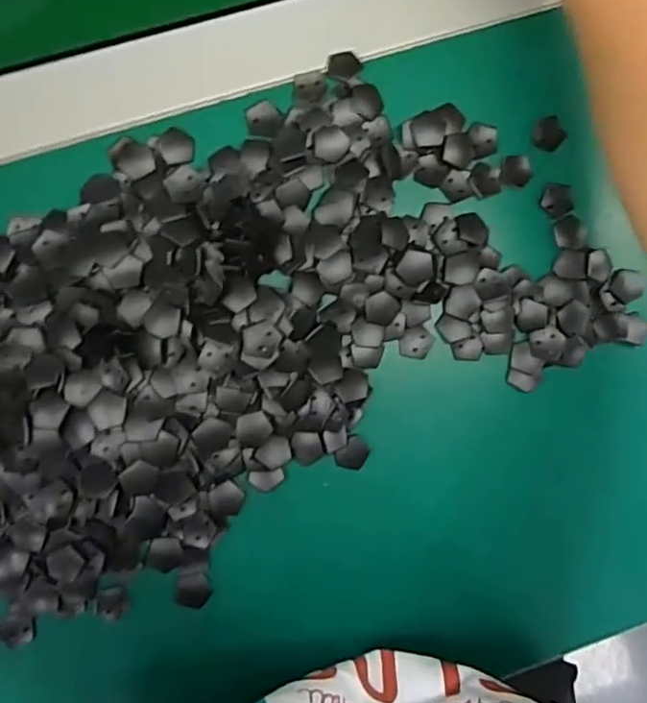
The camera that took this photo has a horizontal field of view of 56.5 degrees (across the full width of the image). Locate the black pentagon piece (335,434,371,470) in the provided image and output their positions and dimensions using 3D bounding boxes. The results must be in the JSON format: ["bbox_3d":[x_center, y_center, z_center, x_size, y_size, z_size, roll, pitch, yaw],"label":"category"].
[{"bbox_3d":[0.016,0.056,0.325,0.015,0.004,0.019,40,84,0],"label":"black pentagon piece"}]

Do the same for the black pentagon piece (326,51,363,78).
[{"bbox_3d":[0.011,-0.151,0.316,0.017,0.004,0.014,11,85,-3],"label":"black pentagon piece"}]

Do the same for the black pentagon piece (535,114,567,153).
[{"bbox_3d":[0.122,-0.118,0.324,0.016,0.011,0.017,-39,89,-6],"label":"black pentagon piece"}]

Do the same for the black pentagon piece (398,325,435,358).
[{"bbox_3d":[0.050,-0.005,0.326,0.017,0.005,0.018,30,84,-1],"label":"black pentagon piece"}]

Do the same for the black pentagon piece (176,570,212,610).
[{"bbox_3d":[-0.068,0.126,0.319,0.017,0.004,0.018,11,85,-2],"label":"black pentagon piece"}]

